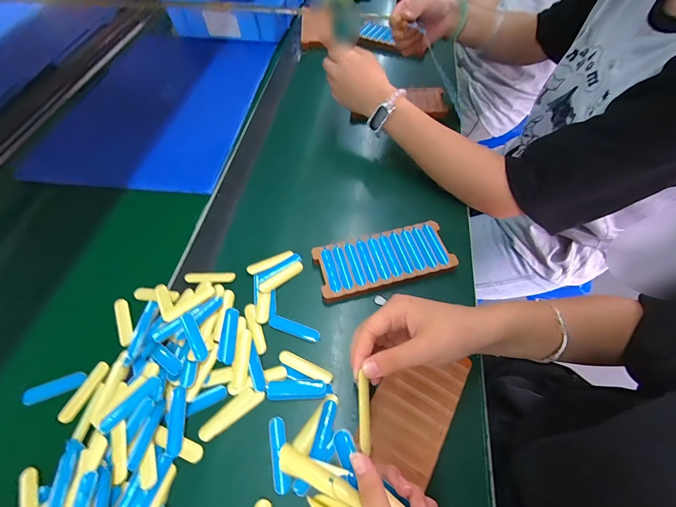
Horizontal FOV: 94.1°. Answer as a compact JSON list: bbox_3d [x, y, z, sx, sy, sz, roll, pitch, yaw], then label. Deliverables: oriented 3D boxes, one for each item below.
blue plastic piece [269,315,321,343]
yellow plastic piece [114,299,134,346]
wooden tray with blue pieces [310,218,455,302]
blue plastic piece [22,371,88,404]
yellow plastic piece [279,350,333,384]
[{"bbox_3d":[-0.051,0.088,0.370,0.061,0.004,0.016,16,61,11],"label":"blue plastic piece"},{"bbox_3d":[-0.267,0.085,0.391,0.016,0.006,0.064,-26,62,-13],"label":"yellow plastic piece"},{"bbox_3d":[0.059,0.008,0.414,0.171,0.017,0.078,-15,60,-7],"label":"wooden tray with blue pieces"},{"bbox_3d":[-0.315,0.150,0.350,0.063,0.006,0.016,-18,60,-9],"label":"blue plastic piece"},{"bbox_3d":[-0.036,0.125,0.346,0.063,0.004,0.015,22,62,14],"label":"yellow plastic piece"}]

